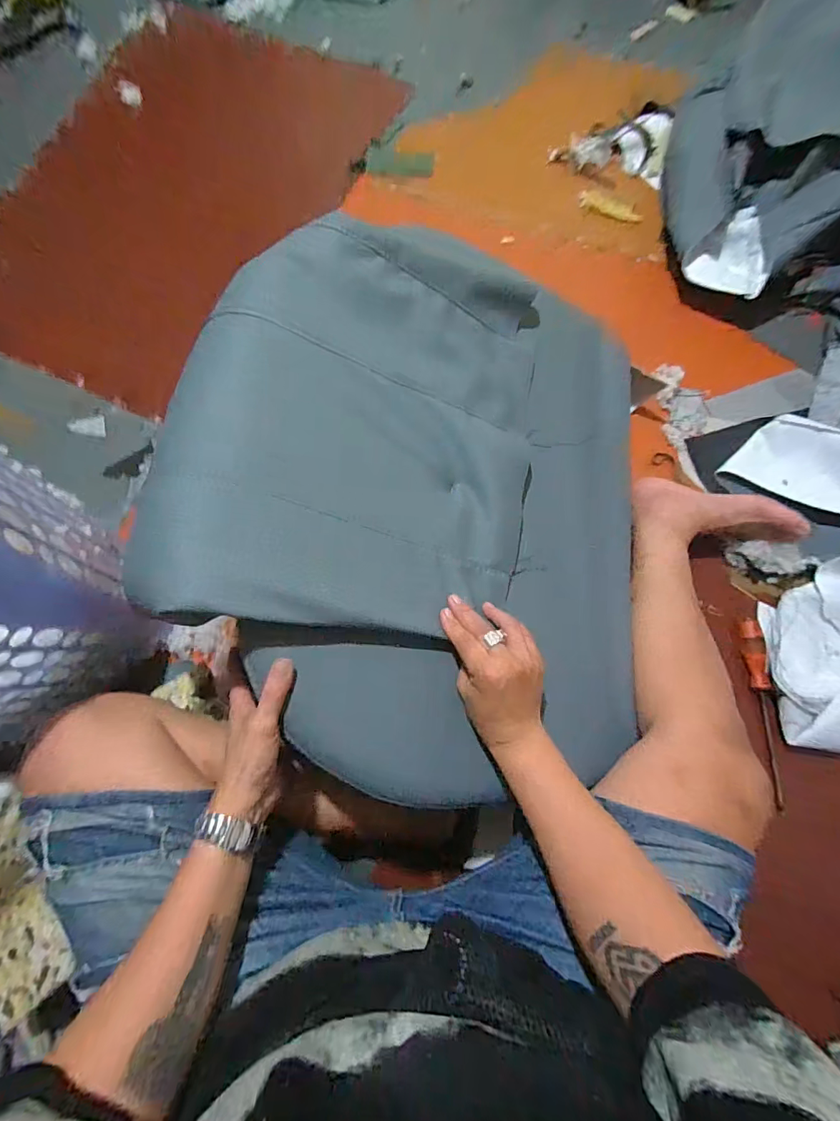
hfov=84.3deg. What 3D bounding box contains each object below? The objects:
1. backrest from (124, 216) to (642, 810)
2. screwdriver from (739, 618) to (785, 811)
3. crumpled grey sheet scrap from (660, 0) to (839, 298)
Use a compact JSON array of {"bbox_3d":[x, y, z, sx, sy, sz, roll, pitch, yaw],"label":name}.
[{"bbox_3d":[0.034,-0.079,0.541,0.504,0.232,0.629,9,76,3],"label":"backrest"},{"bbox_3d":[0.497,0.217,0.671,0.029,0.035,0.262,-1,76,1],"label":"screwdriver"},{"bbox_3d":[0.641,-0.759,0.797,0.570,0.216,0.399,-43,79,-9],"label":"crumpled grey sheet scrap"}]

